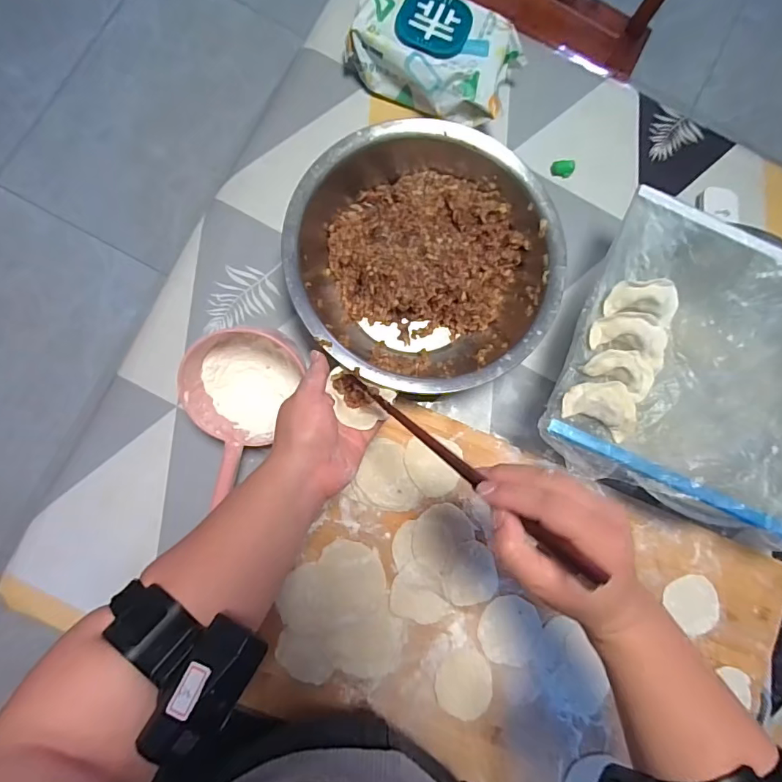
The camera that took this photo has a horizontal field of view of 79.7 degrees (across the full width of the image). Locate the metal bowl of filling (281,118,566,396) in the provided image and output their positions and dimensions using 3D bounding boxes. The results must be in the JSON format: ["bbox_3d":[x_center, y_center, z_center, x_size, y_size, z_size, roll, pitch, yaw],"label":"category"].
[{"bbox_3d":[0.030,-0.134,0.494,0.261,0.099,0.268,0,84,-4],"label":"metal bowl of filling"}]

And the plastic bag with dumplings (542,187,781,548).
[{"bbox_3d":[0.340,-0.017,0.450,0.320,0.043,0.284,24,83,-1],"label":"plastic bag with dumplings"}]

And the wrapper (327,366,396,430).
[{"bbox_3d":[-0.026,0.006,0.422,0.058,0.019,0.049,8,84,-6],"label":"wrapper"}]

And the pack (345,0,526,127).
[{"bbox_3d":[0.050,-0.389,0.541,0.181,0.062,0.111,20,83,-2],"label":"pack"}]

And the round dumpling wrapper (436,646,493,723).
[{"bbox_3d":[0.077,0.307,0.491,0.058,0.004,0.070,-2,84,-4],"label":"round dumpling wrapper"}]

